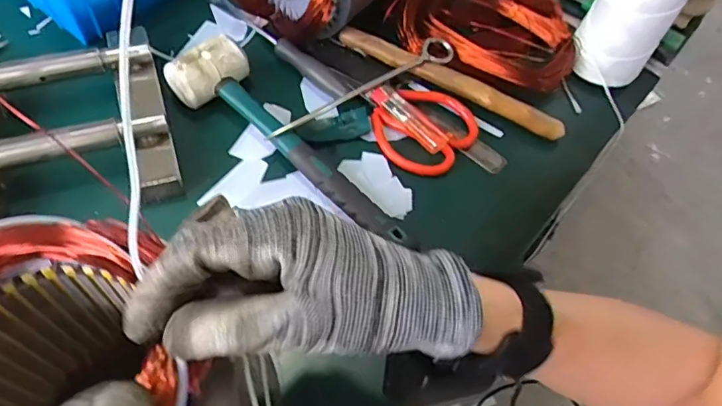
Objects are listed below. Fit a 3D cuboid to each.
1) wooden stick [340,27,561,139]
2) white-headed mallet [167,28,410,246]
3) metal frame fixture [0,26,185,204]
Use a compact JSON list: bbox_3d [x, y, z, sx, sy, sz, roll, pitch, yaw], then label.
[{"bbox_3d":[0.089,-0.126,0.517,0.243,0.020,0.022,24,59,10],"label":"wooden stick"},{"bbox_3d":[-0.054,-0.057,0.452,0.280,0.051,0.070,34,61,16],"label":"white-headed mallet"},{"bbox_3d":[-0.268,-0.074,0.446,0.177,0.045,0.191,-16,60,-15],"label":"metal frame fixture"}]

